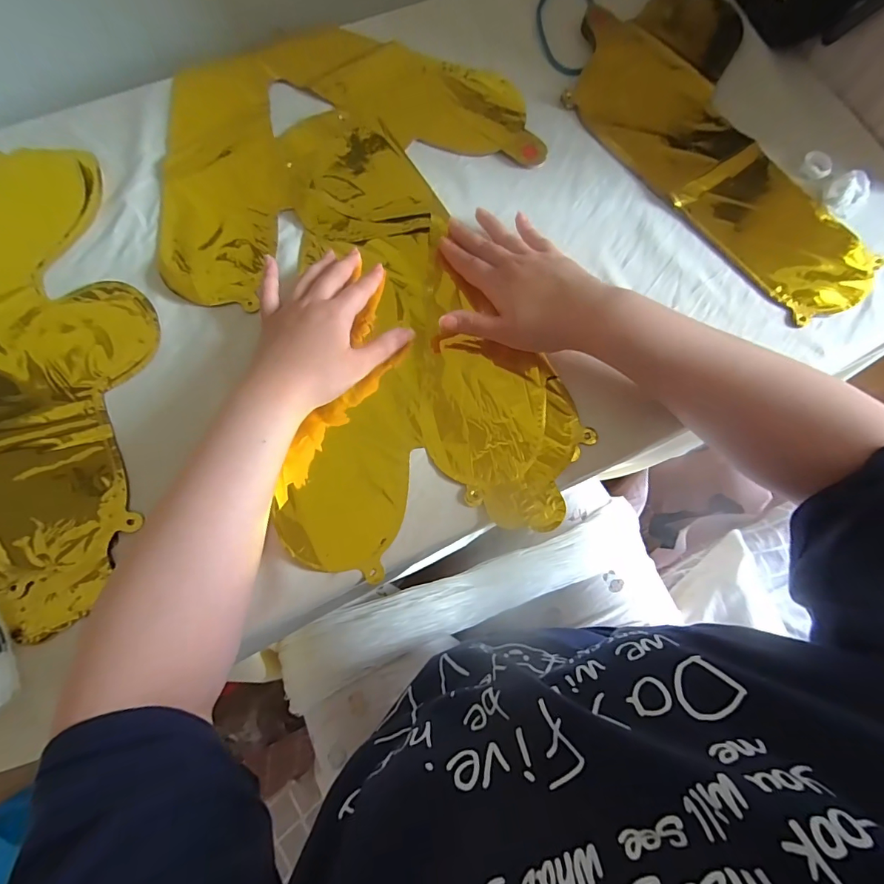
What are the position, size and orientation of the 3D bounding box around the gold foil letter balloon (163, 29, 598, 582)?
[{"bbox_3d":[-0.058,-0.181,0.426,0.359,0.018,0.555,-18,77,-5],"label":"gold foil letter balloon"}]

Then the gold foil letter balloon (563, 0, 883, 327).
[{"bbox_3d":[0.311,-0.321,0.461,0.234,0.013,0.390,-35,79,-9],"label":"gold foil letter balloon"}]

